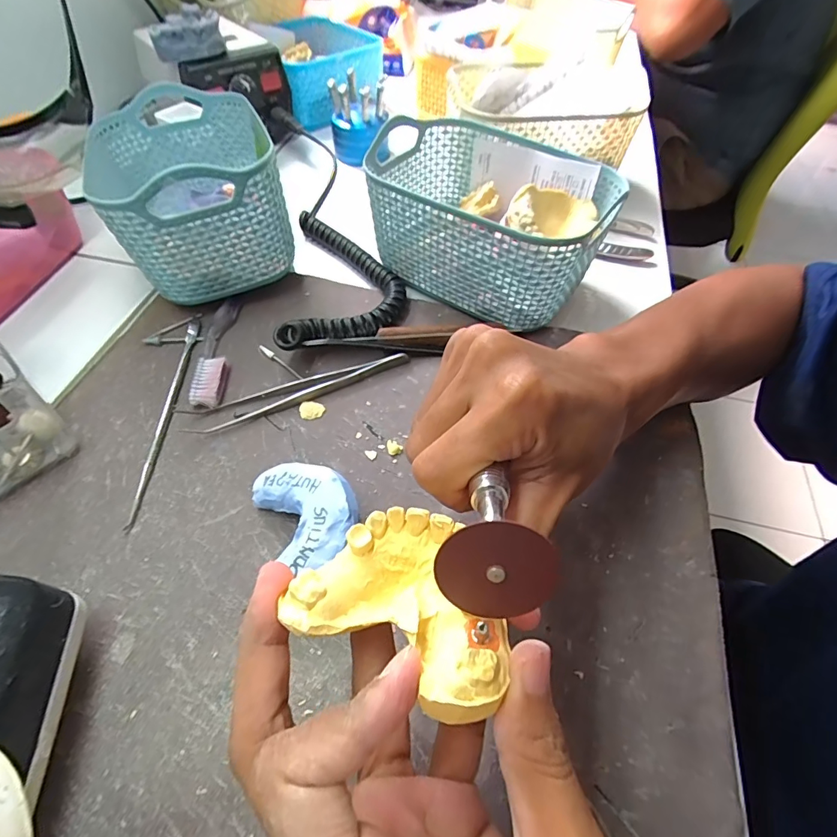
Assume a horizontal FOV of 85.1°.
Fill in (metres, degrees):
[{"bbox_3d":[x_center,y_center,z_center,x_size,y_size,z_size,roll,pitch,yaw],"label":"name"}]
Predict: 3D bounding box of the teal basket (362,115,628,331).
[{"bbox_3d":[0.050,-0.146,0.340,0.163,0.077,0.116,32,61,20],"label":"teal basket"}]

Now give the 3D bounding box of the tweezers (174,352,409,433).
[{"bbox_3d":[-0.075,-0.018,0.294,0.142,0.006,0.019,-19,58,-13],"label":"tweezers"}]

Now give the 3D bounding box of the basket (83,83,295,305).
[{"bbox_3d":[-0.168,-0.172,0.346,0.110,0.098,0.173,-20,58,-14],"label":"basket"}]

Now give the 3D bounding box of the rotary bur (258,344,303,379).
[{"bbox_3d":[-0.094,-0.039,0.310,0.041,0.004,0.004,34,61,20],"label":"rotary bur"}]

